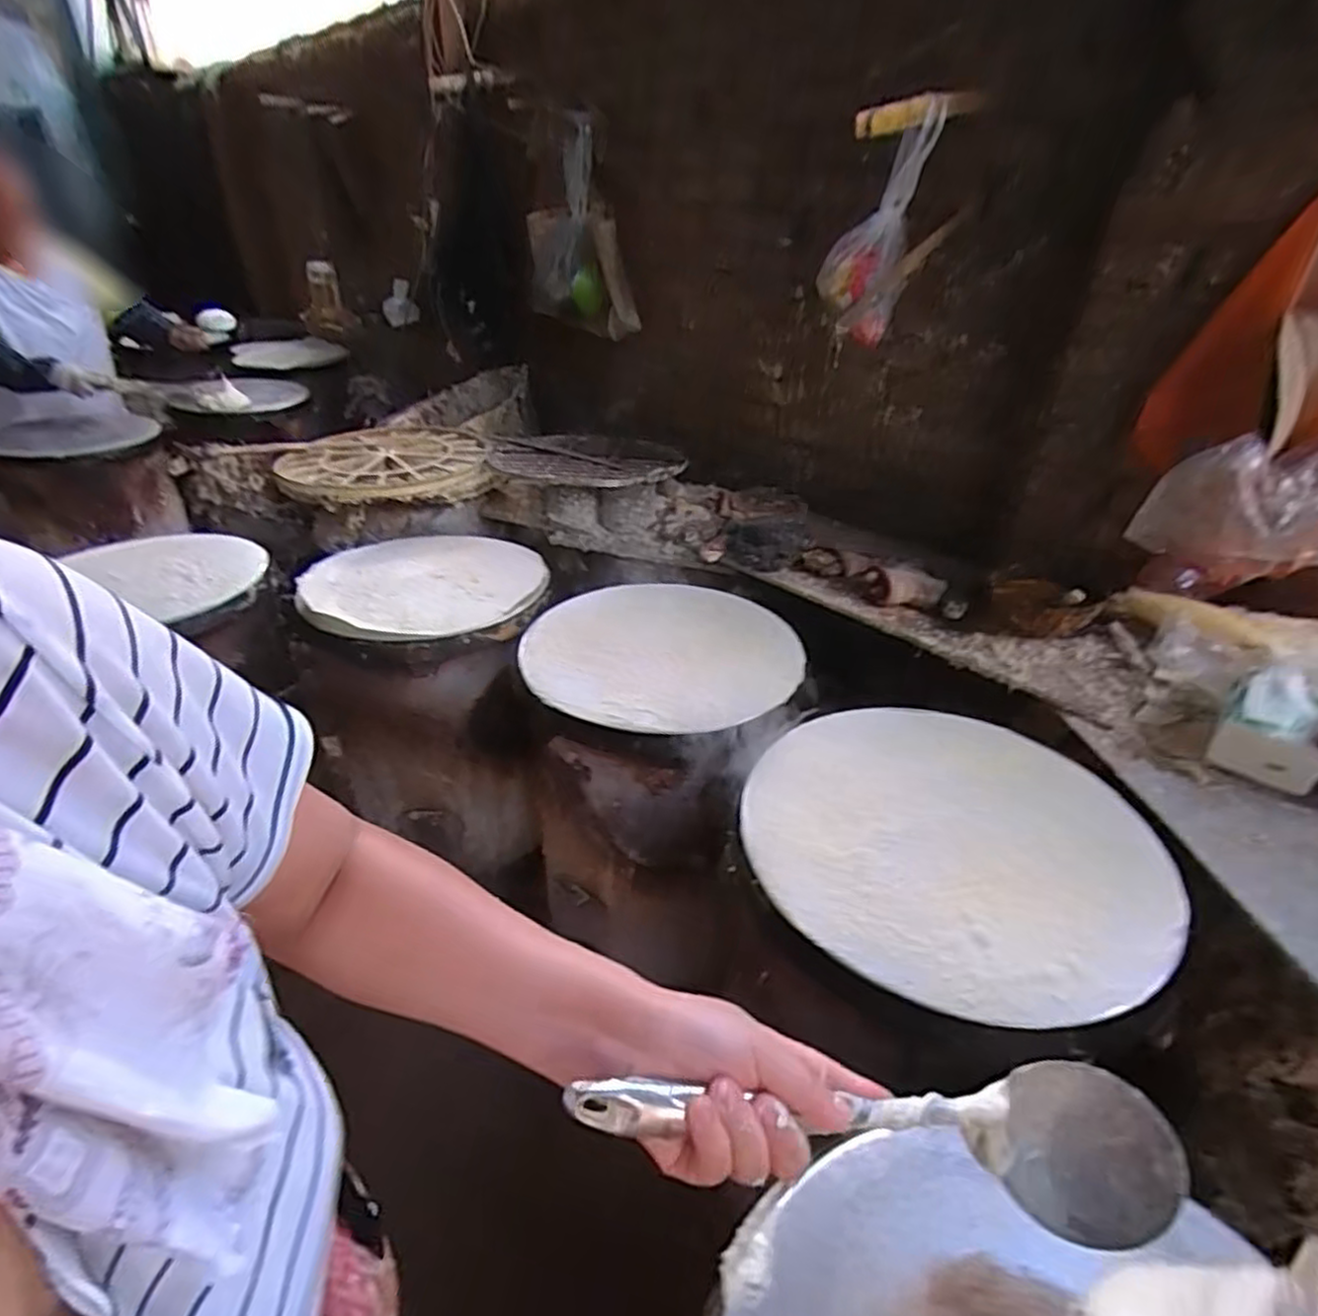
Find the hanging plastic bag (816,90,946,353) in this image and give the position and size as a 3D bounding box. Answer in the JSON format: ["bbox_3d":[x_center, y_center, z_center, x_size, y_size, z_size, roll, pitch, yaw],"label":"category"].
[{"bbox_3d":[0.328,-0.652,1.085,0.134,0.305,0.141,9,34,11],"label":"hanging plastic bag"}]

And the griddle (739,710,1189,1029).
[{"bbox_3d":[0.276,0.161,0.661,0.353,0.016,0.374,1,33,-1],"label":"griddle"}]

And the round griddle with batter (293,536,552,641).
[{"bbox_3d":[-0.368,-0.130,1.121,0.361,0.016,0.372,-10,35,-17],"label":"round griddle with batter"}]

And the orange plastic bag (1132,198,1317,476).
[{"bbox_3d":[0.804,-0.442,0.840,0.264,0.435,0.088,21,38,27],"label":"orange plastic bag"}]

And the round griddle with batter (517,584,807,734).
[{"bbox_3d":[0.001,-0.016,0.964,0.372,0.020,0.371,1,33,-1],"label":"round griddle with batter"}]

